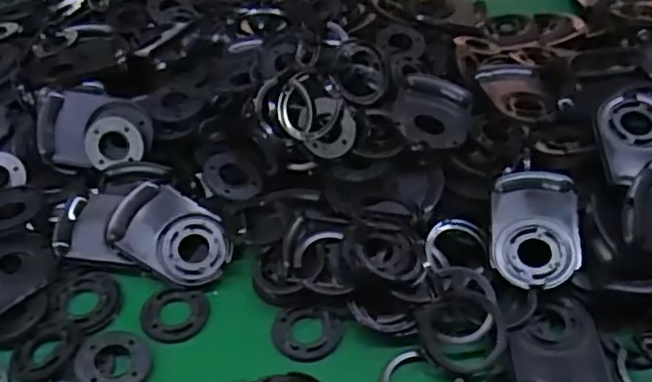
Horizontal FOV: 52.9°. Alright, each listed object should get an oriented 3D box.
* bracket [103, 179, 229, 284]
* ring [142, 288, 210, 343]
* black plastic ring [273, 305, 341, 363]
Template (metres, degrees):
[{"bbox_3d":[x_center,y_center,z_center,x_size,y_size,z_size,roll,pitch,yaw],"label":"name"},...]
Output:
[{"bbox_3d":[-0.109,0.031,0.464,0.085,0.013,0.057,32,67,5],"label":"bracket"},{"bbox_3d":[-0.101,0.083,0.437,0.042,0.004,0.042,0,44,0],"label":"ring"},{"bbox_3d":[-0.012,0.093,0.429,0.044,0.009,0.036,-7,44,-6],"label":"black plastic ring"}]

